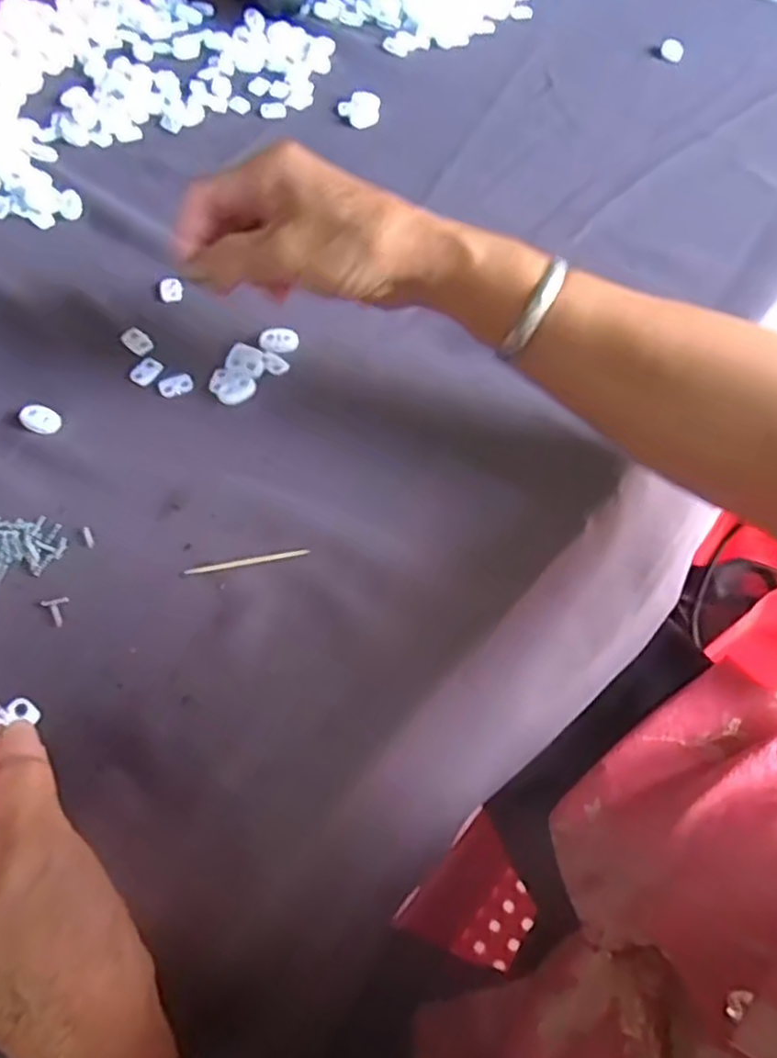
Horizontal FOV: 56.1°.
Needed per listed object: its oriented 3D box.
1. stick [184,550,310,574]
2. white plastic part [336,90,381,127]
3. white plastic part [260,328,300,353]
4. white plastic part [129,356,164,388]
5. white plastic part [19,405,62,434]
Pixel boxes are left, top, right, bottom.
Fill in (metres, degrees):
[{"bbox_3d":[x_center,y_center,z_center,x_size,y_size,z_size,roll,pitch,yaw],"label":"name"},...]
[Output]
[{"bbox_3d":[-0.070,0.016,0.363,0.061,0.004,0.004,-9,59,-6],"label":"stick"},{"bbox_3d":[-0.023,-0.328,0.571,0.033,0.008,0.039,-1,58,-1],"label":"white plastic part"},{"bbox_3d":[-0.066,-0.114,0.440,0.023,0.004,0.017,-9,59,-7],"label":"white plastic part"},{"bbox_3d":[-0.143,-0.094,0.431,0.016,0.004,0.020,25,61,14],"label":"white plastic part"},{"bbox_3d":[-0.195,-0.062,0.410,0.023,0.005,0.015,21,60,11],"label":"white plastic part"}]

